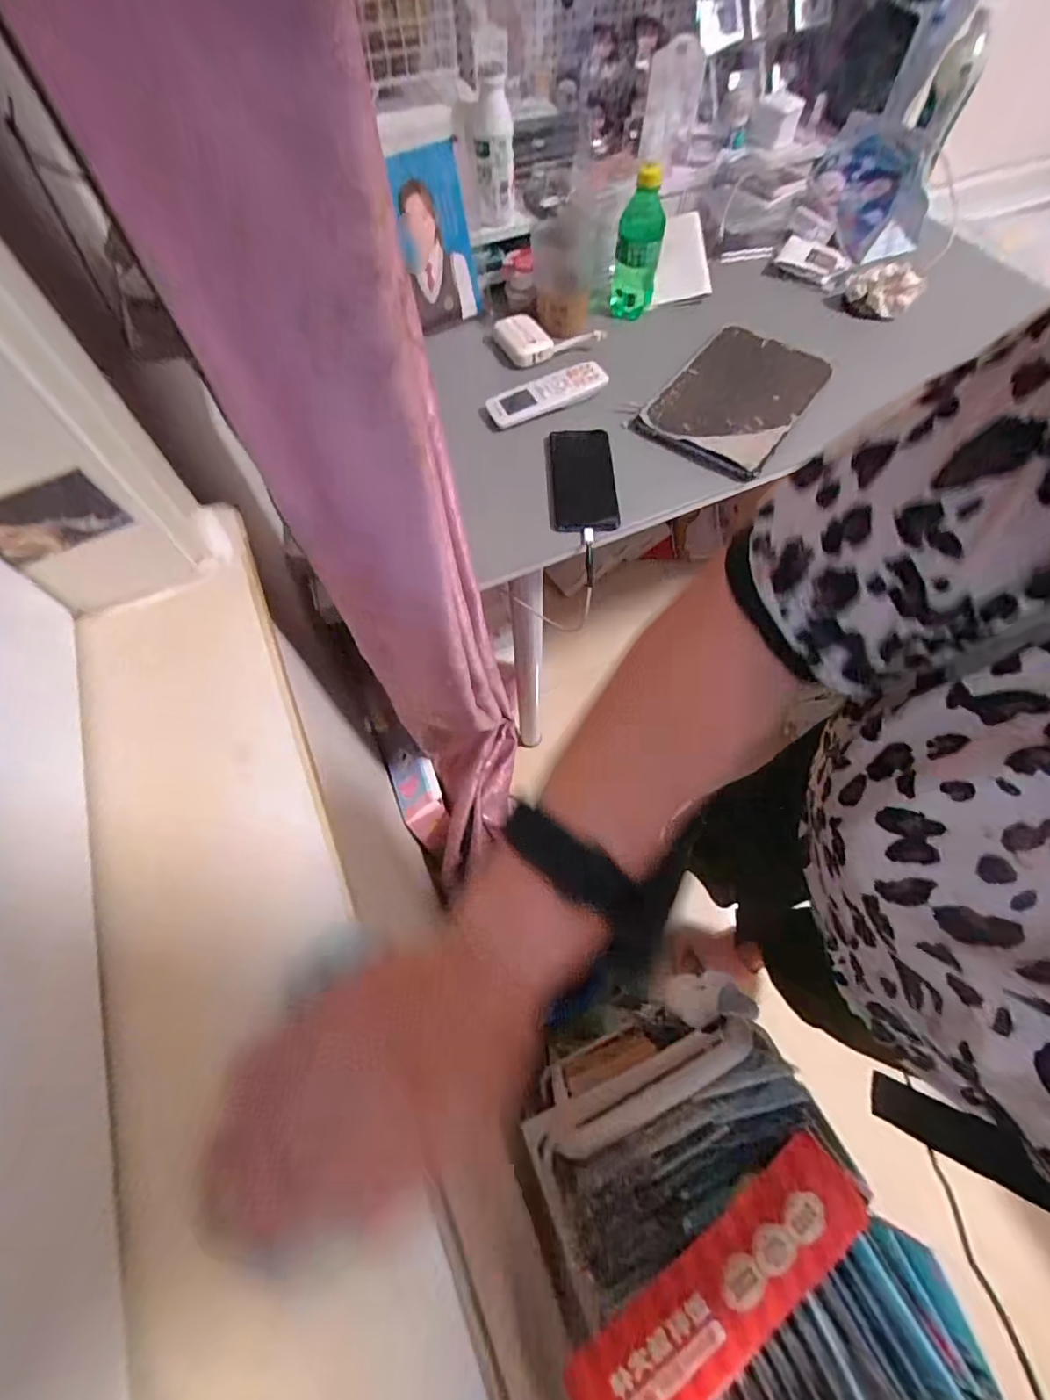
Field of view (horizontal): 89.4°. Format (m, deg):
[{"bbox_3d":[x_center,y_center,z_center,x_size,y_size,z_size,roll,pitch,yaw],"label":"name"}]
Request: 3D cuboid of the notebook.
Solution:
[{"bbox_3d":[0.275,-0.401,0.693,0.170,0.009,0.256,34,69,15],"label":"notebook"}]

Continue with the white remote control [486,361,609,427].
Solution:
[{"bbox_3d":[0.029,-0.399,0.686,0.154,0.017,0.046,-22,66,-10],"label":"white remote control"}]

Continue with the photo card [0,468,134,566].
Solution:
[{"bbox_3d":[-0.272,-0.104,0.302,0.069,0.041,0.006,-25,67,-11],"label":"photo card"}]

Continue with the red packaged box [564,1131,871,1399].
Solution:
[{"bbox_3d":[0.131,0.415,0.370,0.247,0.027,0.069,-34,69,-15],"label":"red packaged box"}]

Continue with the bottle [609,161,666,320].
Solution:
[{"bbox_3d":[0.158,-0.621,0.733,0.055,0.159,0.056,16,66,8],"label":"bottle"}]

